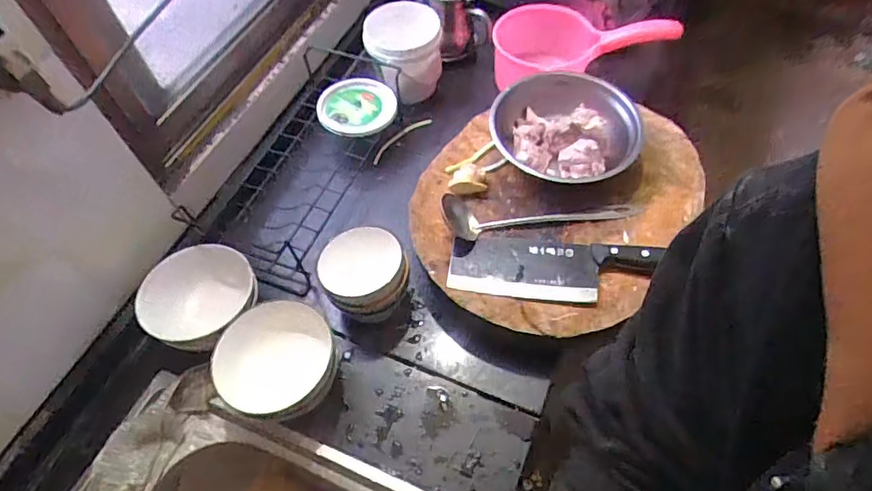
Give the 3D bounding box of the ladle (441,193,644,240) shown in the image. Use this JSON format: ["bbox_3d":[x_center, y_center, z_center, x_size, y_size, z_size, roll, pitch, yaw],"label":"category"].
[{"bbox_3d":[0.138,-0.041,0.692,0.258,0.034,0.055,2,57,5],"label":"ladle"}]

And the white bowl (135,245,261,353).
[{"bbox_3d":[-0.300,0.064,0.678,0.113,0.067,0.143,13,59,11],"label":"white bowl"}]

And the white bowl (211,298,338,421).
[{"bbox_3d":[-0.192,0.142,0.645,0.126,0.079,0.140,1,57,4],"label":"white bowl"}]

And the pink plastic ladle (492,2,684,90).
[{"bbox_3d":[0.236,-0.327,0.883,0.281,0.124,0.137,-15,58,-6],"label":"pink plastic ladle"}]

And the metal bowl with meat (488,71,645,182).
[{"bbox_3d":[0.184,-0.161,0.738,0.184,0.080,0.185,-2,57,2],"label":"metal bowl with meat"}]

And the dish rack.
[{"bbox_3d":[-0.200,-0.126,0.806,0.164,0.121,0.371,19,60,15],"label":"dish rack"}]

